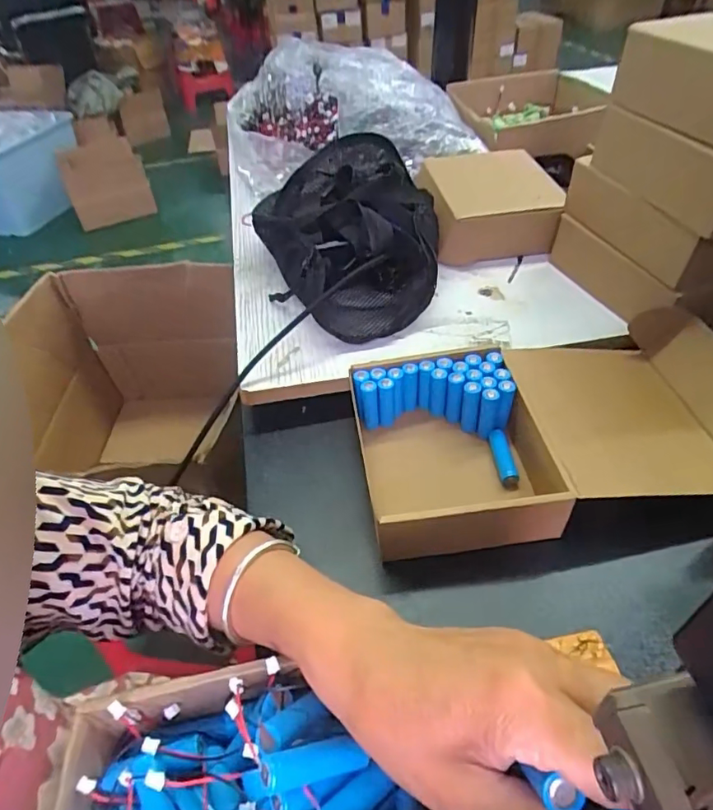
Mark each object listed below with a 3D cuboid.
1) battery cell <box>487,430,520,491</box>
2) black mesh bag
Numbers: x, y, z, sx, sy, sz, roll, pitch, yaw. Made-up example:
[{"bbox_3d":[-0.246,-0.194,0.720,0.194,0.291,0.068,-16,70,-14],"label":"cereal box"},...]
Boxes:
[{"bbox_3d":[0.118,0.040,0.411,0.015,0.018,0.049,-8,48,0],"label":"battery cell"},{"bbox_3d":[-0.009,-0.187,0.541,0.186,0.081,0.275,-10,48,-2],"label":"black mesh bag"}]

